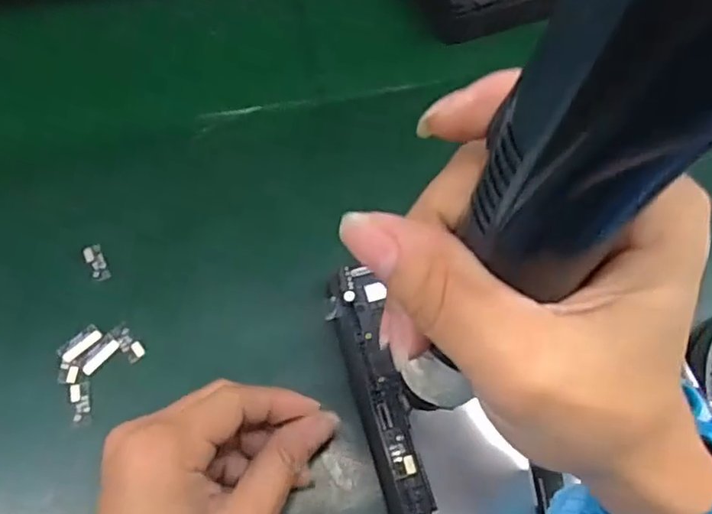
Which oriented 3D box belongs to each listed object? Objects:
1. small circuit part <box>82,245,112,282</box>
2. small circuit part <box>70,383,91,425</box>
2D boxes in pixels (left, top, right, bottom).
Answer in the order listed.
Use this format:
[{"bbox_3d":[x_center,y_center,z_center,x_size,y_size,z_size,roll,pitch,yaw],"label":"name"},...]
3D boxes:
[{"bbox_3d":[-0.136,0.003,0.319,0.009,0.004,0.021,-24,68,-14],"label":"small circuit part"},{"bbox_3d":[-0.132,0.069,0.290,0.009,0.004,0.019,-10,65,-8],"label":"small circuit part"}]

